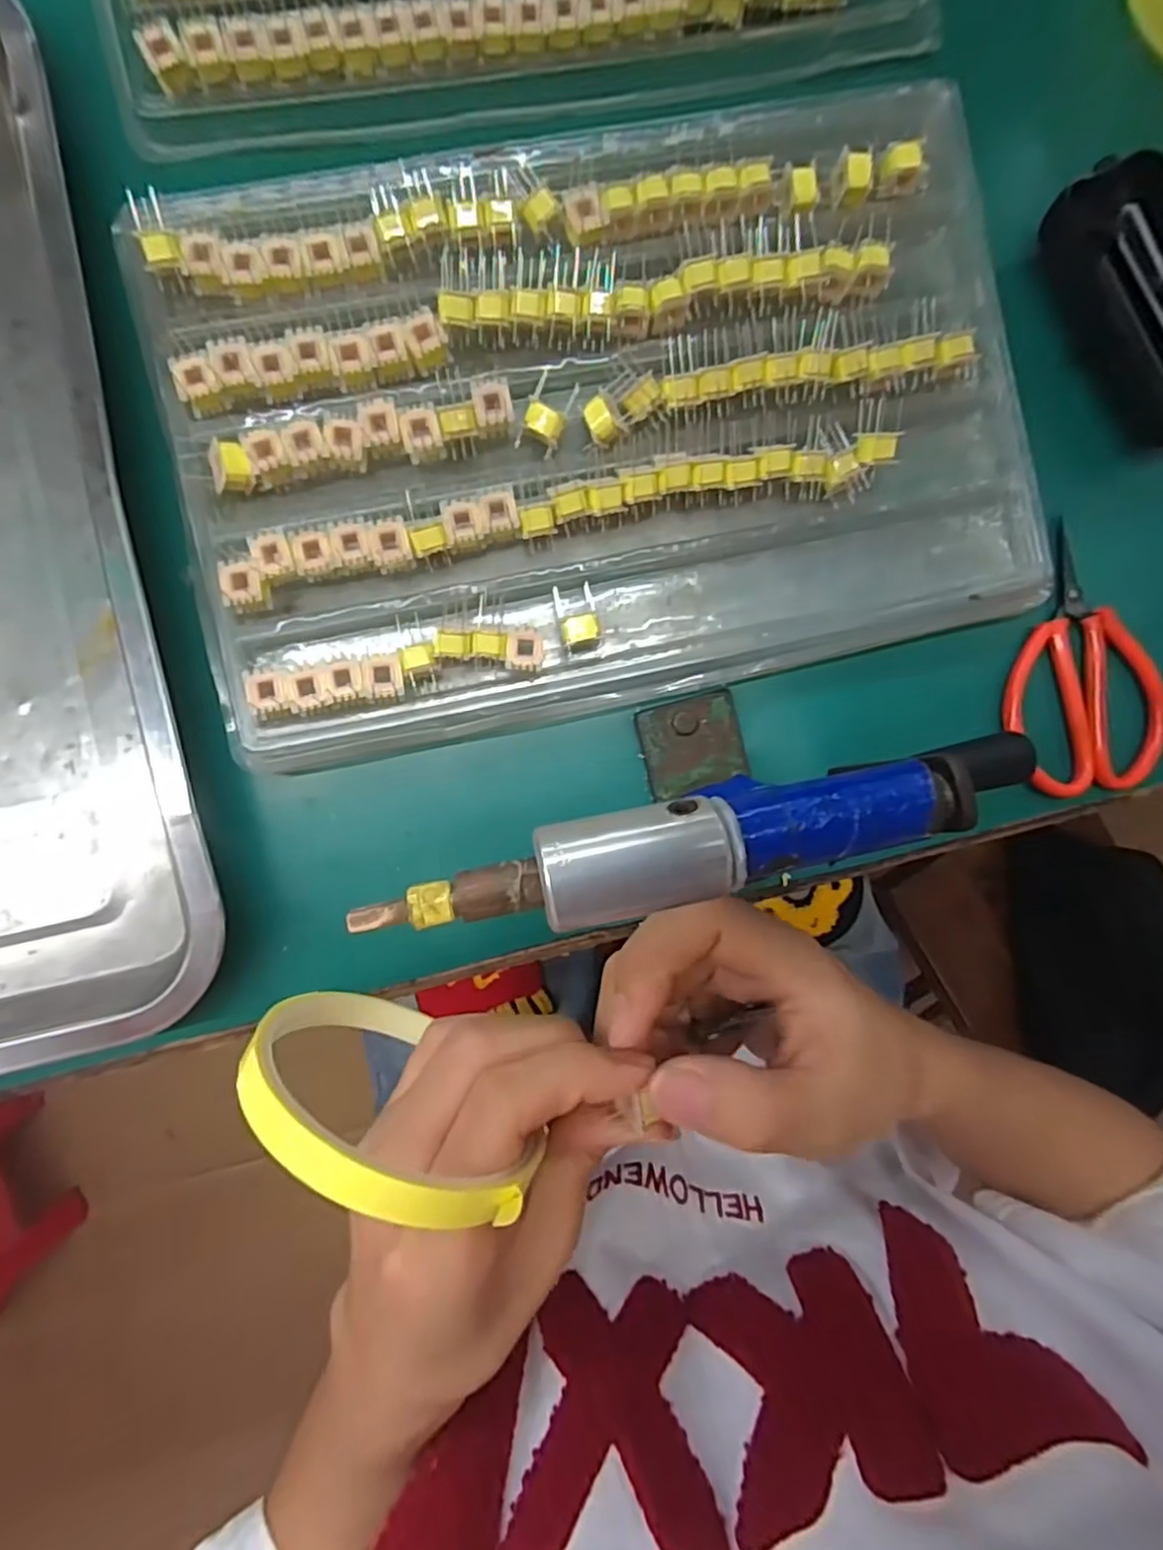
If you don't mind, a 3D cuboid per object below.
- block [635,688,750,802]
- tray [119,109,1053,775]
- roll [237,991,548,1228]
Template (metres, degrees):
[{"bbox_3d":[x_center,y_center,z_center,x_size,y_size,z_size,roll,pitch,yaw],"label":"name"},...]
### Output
[{"bbox_3d":[0.046,-0.012,0.274,0.041,0.007,0.037,-14,92,-5],"label":"block"},{"bbox_3d":[0.010,-0.133,0.249,0.318,0.023,0.202,-12,92,-5],"label":"tray"},{"bbox_3d":[-0.053,0.089,0.187,0.084,0.081,0.013,26,88,-1],"label":"roll"}]

